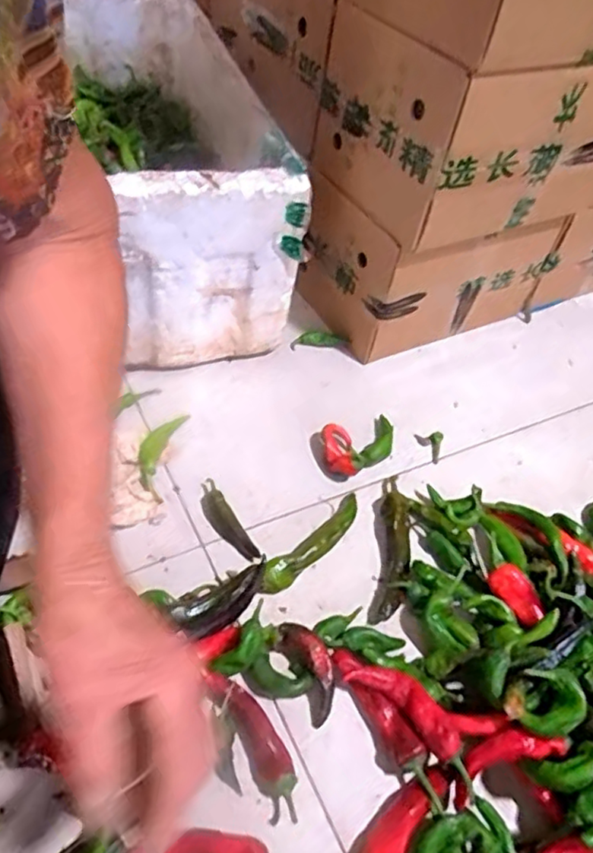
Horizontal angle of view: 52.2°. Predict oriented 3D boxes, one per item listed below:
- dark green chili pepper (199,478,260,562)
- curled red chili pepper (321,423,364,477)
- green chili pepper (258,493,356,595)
[{"bbox_3d":[-0.071,0.092,0.594,0.023,0.014,0.099,-23,57,-26],"label":"dark green chili pepper"},{"bbox_3d":[0.050,0.027,0.658,0.032,0.029,0.073,-6,36,-13],"label":"curled red chili pepper"},{"bbox_3d":[0.021,0.110,0.581,0.028,0.035,0.146,35,53,20],"label":"green chili pepper"}]

